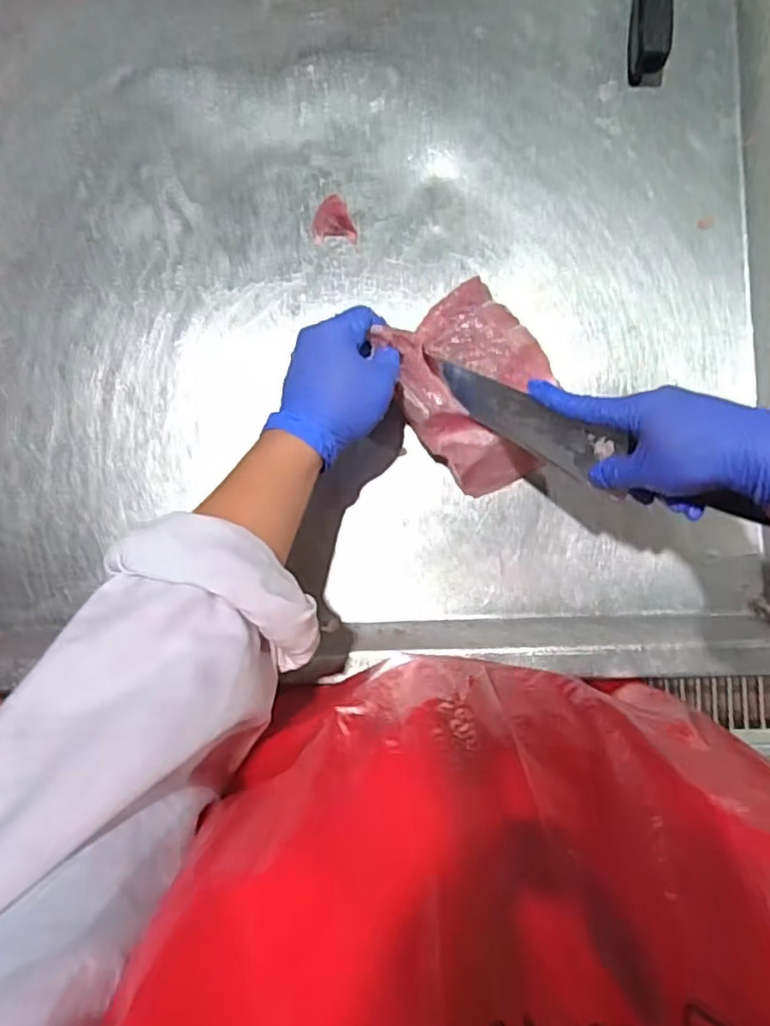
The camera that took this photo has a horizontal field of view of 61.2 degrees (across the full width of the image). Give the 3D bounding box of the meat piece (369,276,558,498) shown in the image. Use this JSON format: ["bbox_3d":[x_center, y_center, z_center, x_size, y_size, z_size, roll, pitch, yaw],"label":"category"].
[{"bbox_3d":[0.078,-0.099,0.535,0.116,0.072,0.148,-36,86,0],"label":"meat piece"}]

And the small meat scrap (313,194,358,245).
[{"bbox_3d":[-0.046,-0.265,0.585,0.039,0.004,0.043,-4,87,2],"label":"small meat scrap"}]

